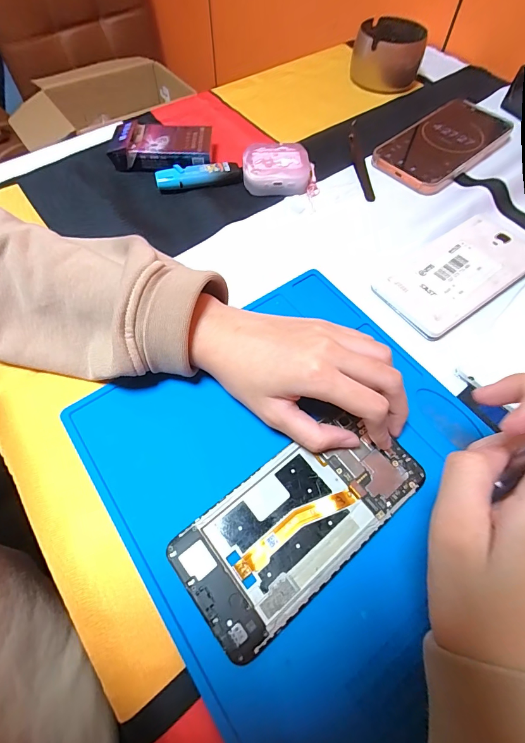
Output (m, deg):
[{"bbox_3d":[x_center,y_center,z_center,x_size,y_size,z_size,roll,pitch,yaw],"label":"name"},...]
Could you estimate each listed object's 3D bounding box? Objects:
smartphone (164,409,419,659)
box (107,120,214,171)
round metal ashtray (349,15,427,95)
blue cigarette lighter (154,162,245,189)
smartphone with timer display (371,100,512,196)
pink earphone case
[{"bbox_3d":[0.025,0.084,0.212,0.147,0.006,0.071,-30,66,-16],"label":"smartphone"},{"bbox_3d":[-0.104,-0.234,0.377,0.098,0.026,0.055,1,62,0],"label":"box"},{"bbox_3d":[0.158,-0.402,0.457,0.083,0.048,0.086,15,63,7],"label":"round metal ashtray"},{"bbox_3d":[-0.063,-0.197,0.363,0.085,0.016,0.021,-10,62,-6],"label":"blue cigarette lighter"},{"bbox_3d":[0.205,-0.252,0.396,0.176,0.013,0.080,-37,68,-18],"label":"smartphone with timer display"},{"bbox_3d":[0.018,-0.199,0.357,0.073,0.029,0.042,1,62,0],"label":"pink earphone case"}]

